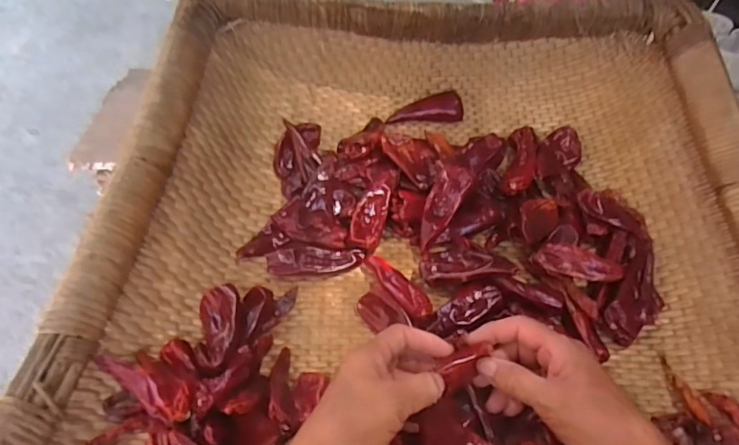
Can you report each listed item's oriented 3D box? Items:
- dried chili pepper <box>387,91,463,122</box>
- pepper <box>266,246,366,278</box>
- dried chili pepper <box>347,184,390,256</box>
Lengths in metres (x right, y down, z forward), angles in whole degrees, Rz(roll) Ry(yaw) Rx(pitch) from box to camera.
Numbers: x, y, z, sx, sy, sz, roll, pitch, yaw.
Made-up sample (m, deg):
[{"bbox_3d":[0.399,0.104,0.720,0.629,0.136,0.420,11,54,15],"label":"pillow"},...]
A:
[{"bbox_3d":[0.067,-0.135,0.606,0.085,0.030,0.027,-5,47,-9],"label":"dried chili pepper"},{"bbox_3d":[-0.052,0.038,0.502,0.092,0.021,0.026,-4,46,-7],"label":"pepper"},{"bbox_3d":[0.000,-0.006,0.519,0.032,0.010,0.074,14,64,10],"label":"dried chili pepper"}]

